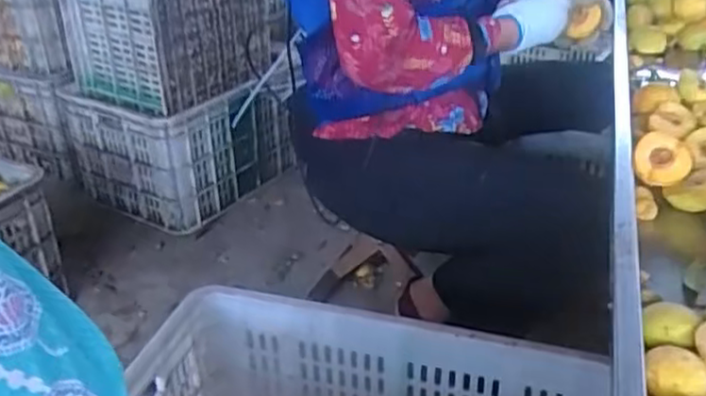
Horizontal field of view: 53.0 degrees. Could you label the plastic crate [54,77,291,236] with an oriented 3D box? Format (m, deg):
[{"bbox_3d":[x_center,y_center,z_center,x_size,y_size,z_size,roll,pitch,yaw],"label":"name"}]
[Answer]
[{"bbox_3d":[-0.408,-0.153,1.712,0.385,0.259,0.410,20,36,35],"label":"plastic crate"}]

